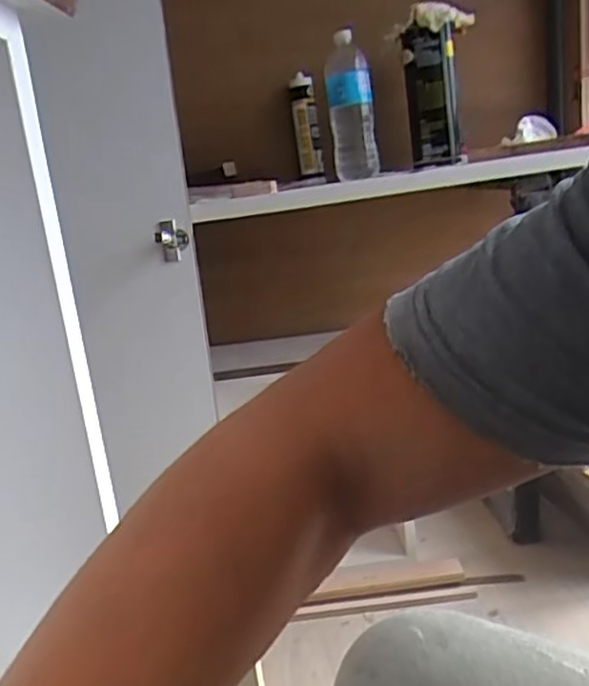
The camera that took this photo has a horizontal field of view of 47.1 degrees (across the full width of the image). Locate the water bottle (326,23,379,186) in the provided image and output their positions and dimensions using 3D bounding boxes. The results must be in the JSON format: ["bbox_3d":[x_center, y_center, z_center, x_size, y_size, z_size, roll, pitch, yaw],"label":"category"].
[{"bbox_3d":[0.099,-0.410,1.174,0.079,0.234,0.077,-6,13,5],"label":"water bottle"}]

